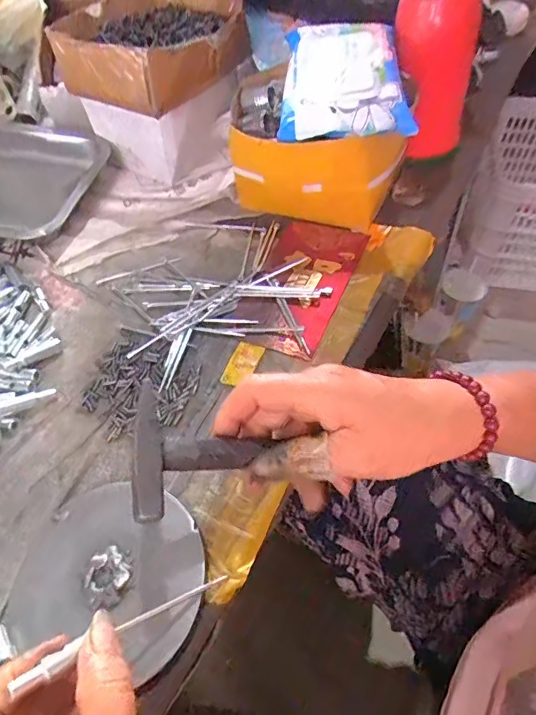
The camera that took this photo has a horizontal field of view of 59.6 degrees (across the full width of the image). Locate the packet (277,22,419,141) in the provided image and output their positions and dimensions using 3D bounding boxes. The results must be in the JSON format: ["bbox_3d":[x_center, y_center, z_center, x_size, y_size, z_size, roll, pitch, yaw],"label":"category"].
[{"bbox_3d":[0.064,-0.252,0.416,0.105,0.030,0.153,-1,55,4],"label":"packet"}]

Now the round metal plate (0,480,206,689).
[{"bbox_3d":[-0.101,0.140,0.306,0.123,0.017,0.108,18,58,17],"label":"round metal plate"}]

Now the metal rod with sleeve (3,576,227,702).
[{"bbox_3d":[-0.072,0.146,0.260,0.123,0.012,0.010,-1,39,-49],"label":"metal rod with sleeve"}]

